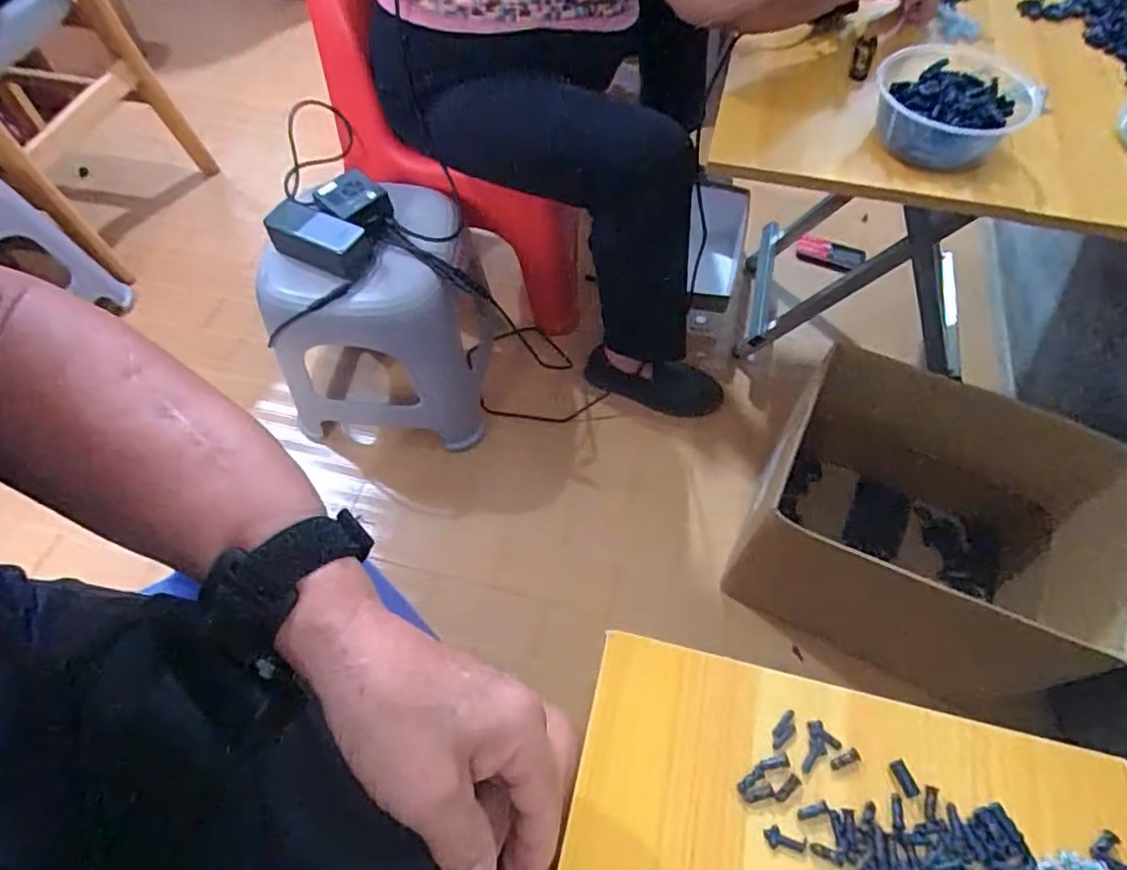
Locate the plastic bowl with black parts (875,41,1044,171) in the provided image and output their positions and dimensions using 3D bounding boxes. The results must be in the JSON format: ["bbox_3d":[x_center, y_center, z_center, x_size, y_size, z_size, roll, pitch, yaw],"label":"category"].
[{"bbox_3d":[0.390,-0.335,0.642,0.157,0.054,0.148,7,60,4],"label":"plastic bowl with black parts"}]

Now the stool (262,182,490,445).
[{"bbox_3d":[-0.278,-0.196,1.002,0.282,0.301,0.309,1,60,1],"label":"stool"}]

